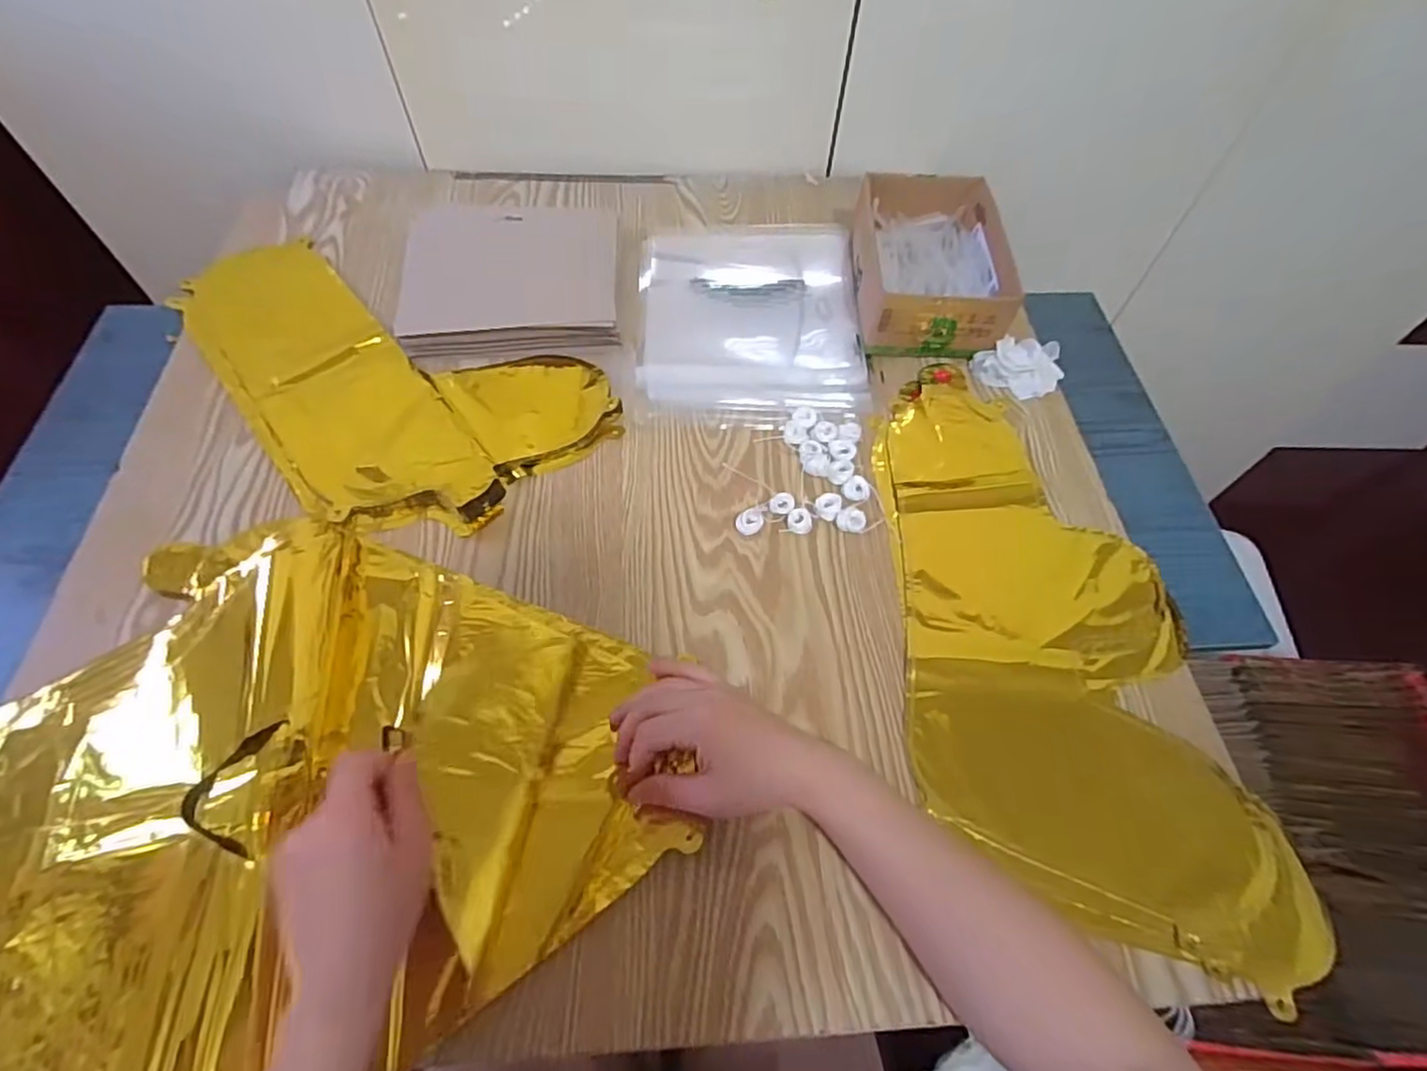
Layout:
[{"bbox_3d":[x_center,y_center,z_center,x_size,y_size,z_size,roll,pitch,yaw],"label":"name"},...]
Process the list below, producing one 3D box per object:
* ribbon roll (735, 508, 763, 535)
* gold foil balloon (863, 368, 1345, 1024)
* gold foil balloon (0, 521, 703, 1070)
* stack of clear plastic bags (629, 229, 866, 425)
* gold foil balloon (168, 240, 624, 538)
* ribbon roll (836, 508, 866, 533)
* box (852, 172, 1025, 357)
[{"bbox_3d":[0.028,-0.010,0.513,0.020,0.011,0.019,1,59,-2],"label":"ribbon roll"},{"bbox_3d":[0.231,0.064,0.475,0.212,0.008,0.428,-4,59,-5],"label":"gold foil balloon"},{"bbox_3d":[-0.255,0.148,0.396,0.371,0.060,0.385,38,65,19],"label":"gold foil balloon"},{"bbox_3d":[0.036,-0.217,0.640,0.205,0.016,0.256,1,59,-1],"label":"stack of clear plastic bags"},{"bbox_3d":[-0.287,-0.157,0.587,0.237,0.017,0.383,-38,67,-22],"label":"gold foil balloon"},{"bbox_3d":[0.107,-0.012,0.517,0.022,0.009,0.018,19,60,9],"label":"ribbon roll"},{"bbox_3d":[0.202,-0.258,0.634,0.129,0.065,0.197,2,59,-1],"label":"box"}]

